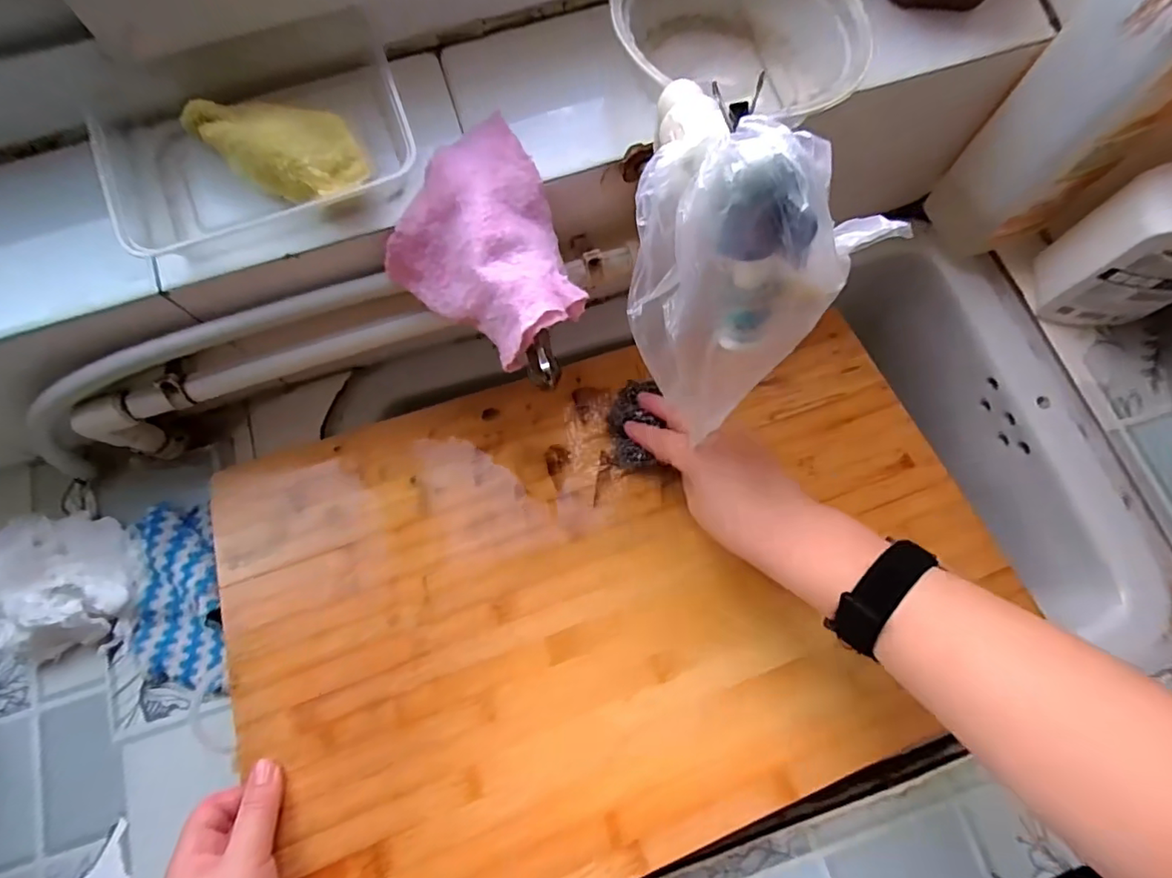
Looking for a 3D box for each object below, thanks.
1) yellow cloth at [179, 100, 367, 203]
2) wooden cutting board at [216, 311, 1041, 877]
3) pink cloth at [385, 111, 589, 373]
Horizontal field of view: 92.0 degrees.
[{"bbox_3d":[-0.182,-0.171,0.337,0.110,0.038,0.051,17,75,5],"label":"yellow cloth"},{"bbox_3d":[0.034,0.094,0.413,0.529,0.010,0.342,-17,68,-11],"label":"wooden cutting board"},{"bbox_3d":[-0.050,-0.119,0.348,0.129,0.043,0.114,39,78,11],"label":"pink cloth"}]

